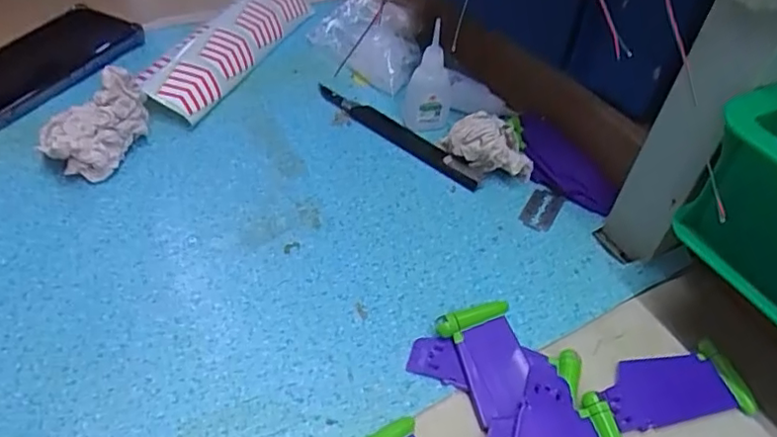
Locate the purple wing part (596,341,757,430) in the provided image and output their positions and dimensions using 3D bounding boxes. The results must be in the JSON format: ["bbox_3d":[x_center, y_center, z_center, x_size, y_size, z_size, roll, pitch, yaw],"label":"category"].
[{"bbox_3d":[0.155,0.092,0.331,0.082,0.007,0.040,-4,46,-10],"label":"purple wing part"}]

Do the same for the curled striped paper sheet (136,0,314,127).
[{"bbox_3d":[-0.133,-0.153,0.521,0.051,0.040,0.205,19,47,13],"label":"curled striped paper sheet"}]

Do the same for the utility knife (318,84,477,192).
[{"bbox_3d":[0.003,-0.069,0.474,0.161,0.011,0.017,33,51,25],"label":"utility knife"}]

